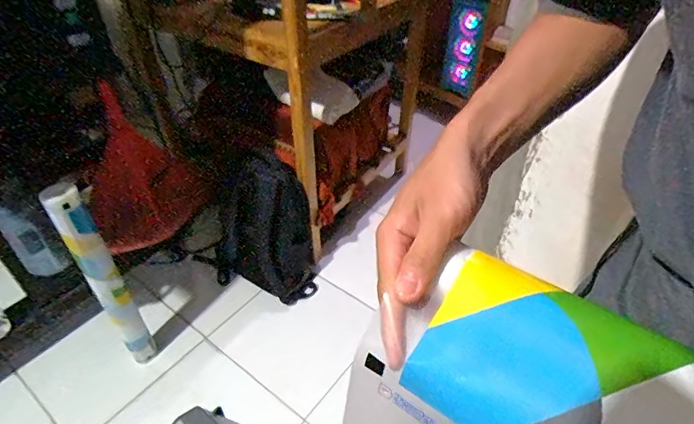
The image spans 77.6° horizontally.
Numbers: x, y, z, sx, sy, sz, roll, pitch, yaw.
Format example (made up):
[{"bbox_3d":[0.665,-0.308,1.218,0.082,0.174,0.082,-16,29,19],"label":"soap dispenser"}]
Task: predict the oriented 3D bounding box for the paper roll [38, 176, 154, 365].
[{"bbox_3d":[-0.562,0.187,1.035,0.051,0.598,0.072,28,48,29],"label":"paper roll"}]

